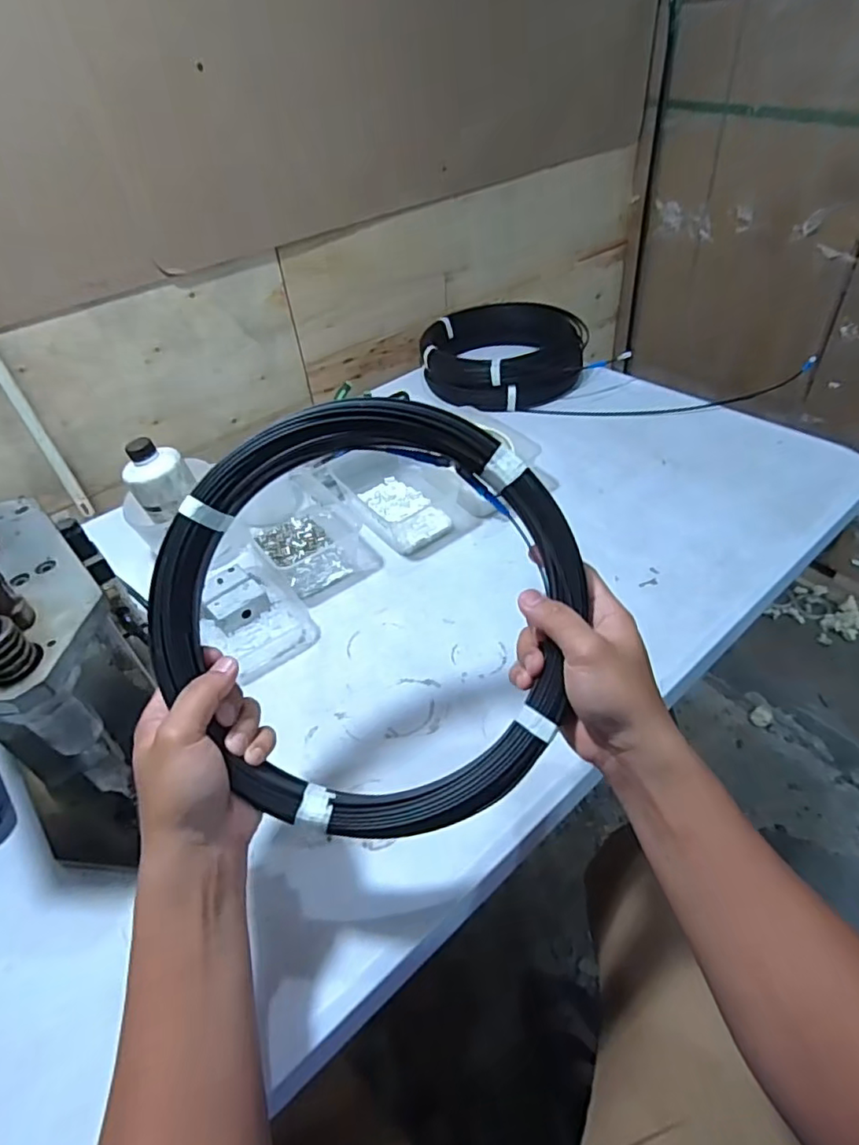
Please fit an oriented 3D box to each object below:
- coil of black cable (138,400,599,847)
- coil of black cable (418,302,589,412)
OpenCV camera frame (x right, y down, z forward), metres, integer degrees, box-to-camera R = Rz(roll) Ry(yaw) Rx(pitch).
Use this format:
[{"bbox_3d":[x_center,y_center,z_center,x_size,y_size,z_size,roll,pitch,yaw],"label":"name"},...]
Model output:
[{"bbox_3d":[-0.039,0.024,0.386,0.268,0.023,0.274,0,86,-4],"label":"coil of black cable"},{"bbox_3d":[0.130,-0.383,1.035,0.277,0.103,0.242,-2,43,6],"label":"coil of black cable"}]

